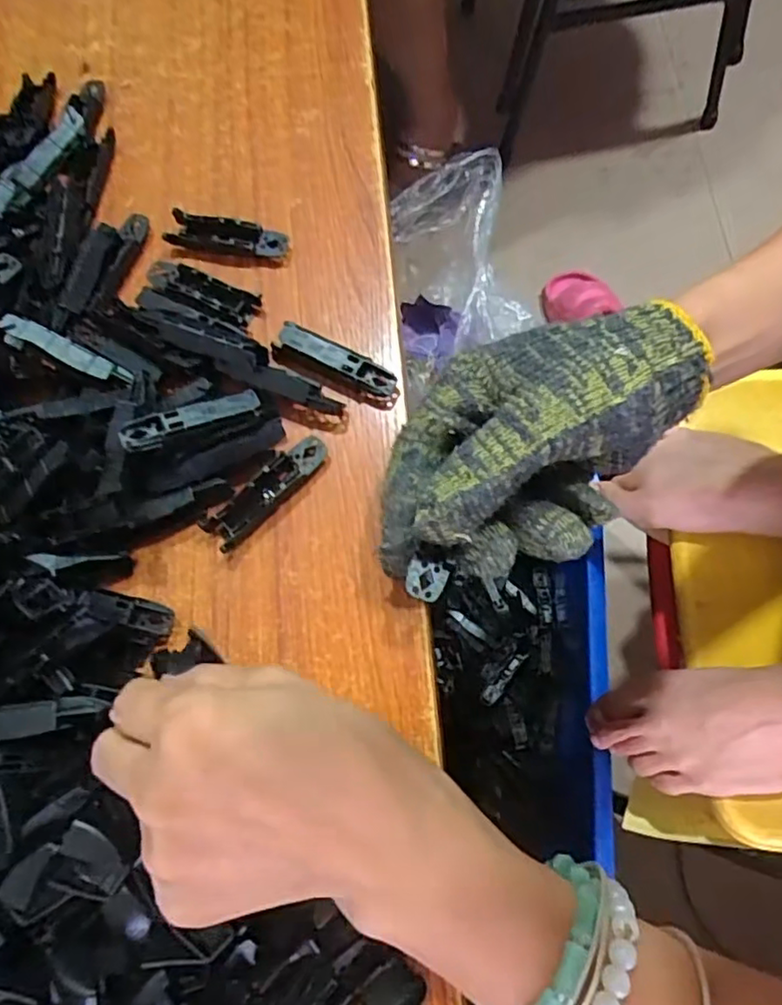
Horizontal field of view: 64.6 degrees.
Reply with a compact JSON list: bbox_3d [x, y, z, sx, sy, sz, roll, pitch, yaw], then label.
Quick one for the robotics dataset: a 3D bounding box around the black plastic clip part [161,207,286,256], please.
[{"bbox_3d":[-0.086,-0.140,0.324,0.065,0.011,0.017,12,75,10],"label":"black plastic clip part"}]

